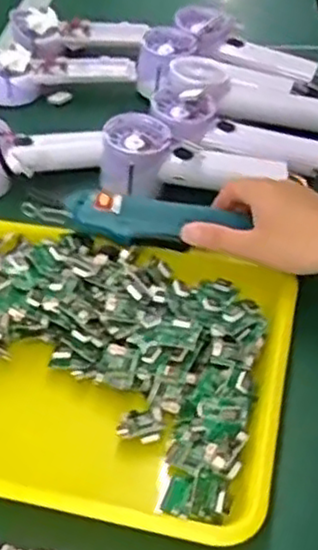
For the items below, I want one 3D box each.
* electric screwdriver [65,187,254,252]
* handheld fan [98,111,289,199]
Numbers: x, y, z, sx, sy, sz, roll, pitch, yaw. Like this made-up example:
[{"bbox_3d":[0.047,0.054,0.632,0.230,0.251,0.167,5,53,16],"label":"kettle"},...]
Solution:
[{"bbox_3d":[-0.006,-0.044,0.580,0.136,0.033,0.032,6,43,-4],"label":"electric screwdriver"},{"bbox_3d":[0.033,-0.111,0.679,0.176,0.054,0.063,1,44,4],"label":"handheld fan"}]

